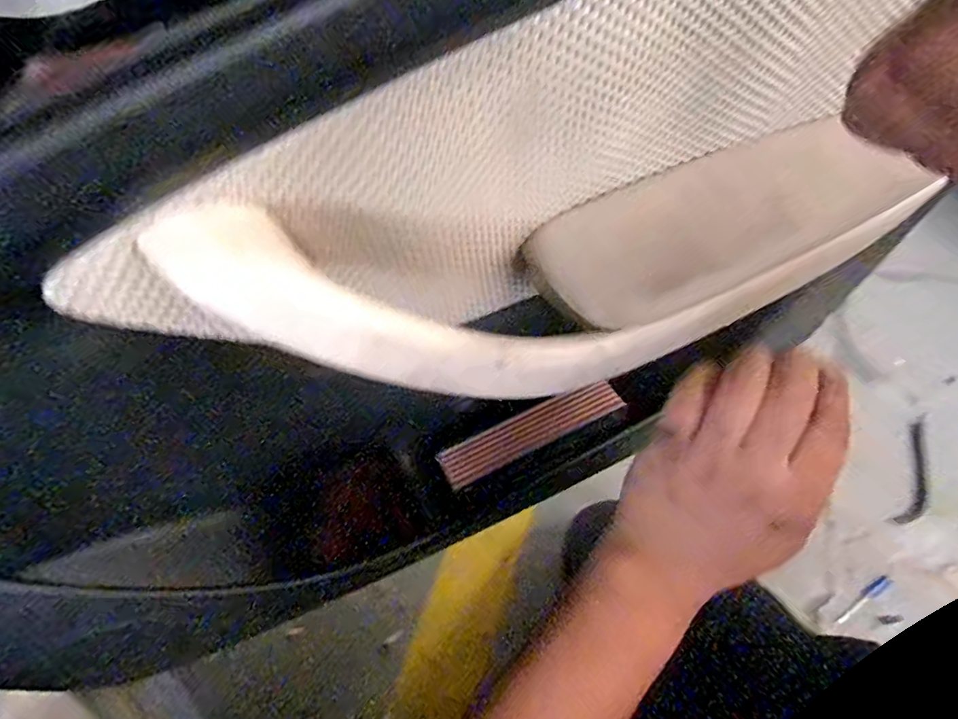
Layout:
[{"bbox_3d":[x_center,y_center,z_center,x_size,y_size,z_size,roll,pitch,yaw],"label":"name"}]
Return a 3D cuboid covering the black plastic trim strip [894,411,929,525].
[{"bbox_3d":[0.847,0.214,1.023,0.046,0.017,0.234,23,62,16],"label":"black plastic trim strip"}]

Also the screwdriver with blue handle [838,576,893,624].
[{"bbox_3d":[0.653,0.406,0.899,0.133,0.014,0.019,-25,60,-13],"label":"screwdriver with blue handle"}]

